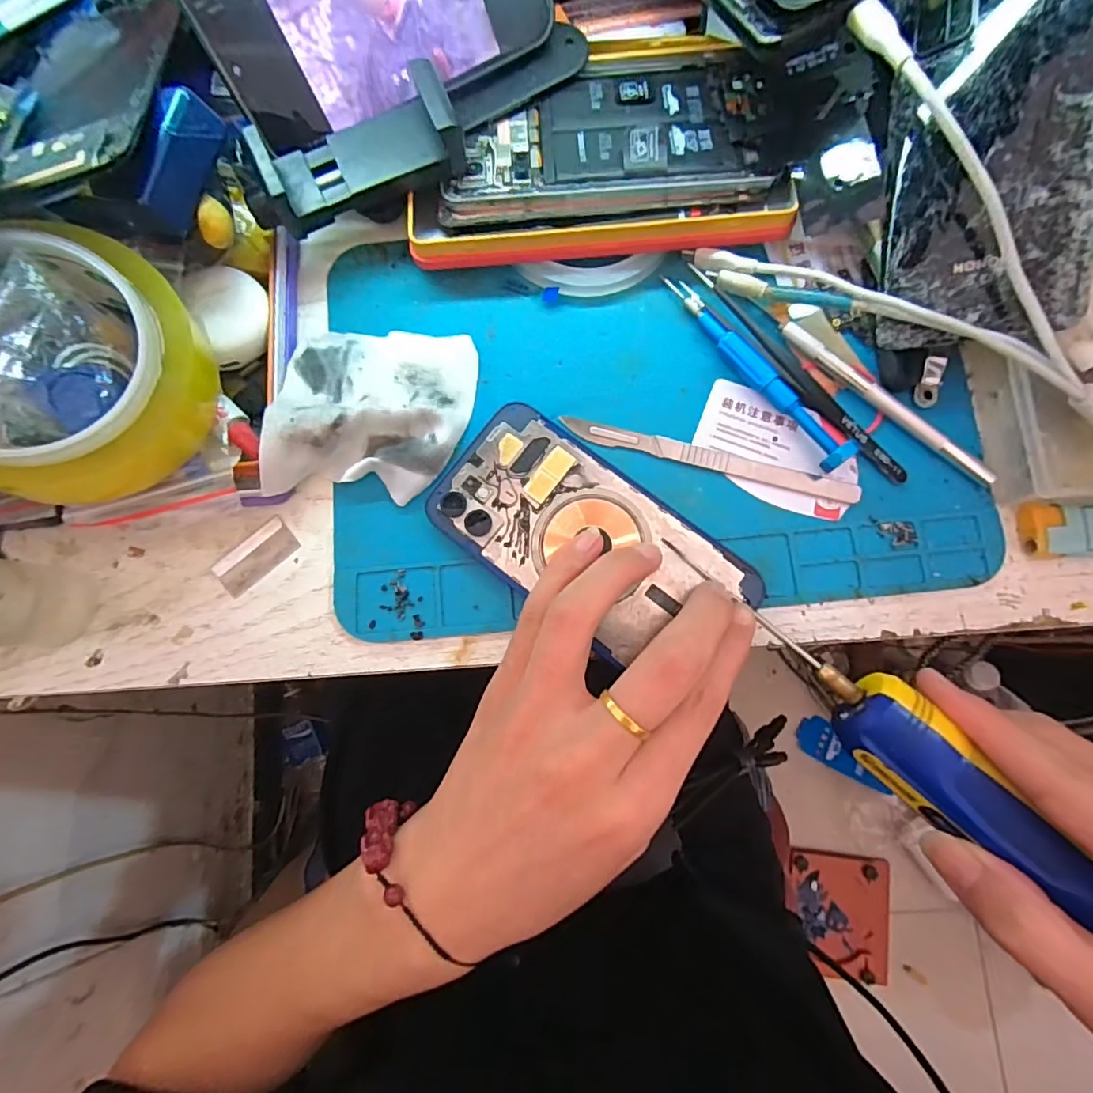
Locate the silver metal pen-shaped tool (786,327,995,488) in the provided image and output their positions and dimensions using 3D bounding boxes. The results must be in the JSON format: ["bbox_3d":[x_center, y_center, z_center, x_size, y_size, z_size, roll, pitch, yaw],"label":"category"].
[{"bbox_3d":[0.153,-0.065,0.243,0.110,0.011,0.007,40,90,1],"label":"silver metal pen-shaped tool"}]

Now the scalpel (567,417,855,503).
[{"bbox_3d":[0.074,-0.039,0.245,0.133,0.007,0.010,14,82,4],"label":"scalpel"}]

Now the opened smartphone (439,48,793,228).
[{"bbox_3d":[0.030,-0.193,0.249,0.157,0.011,0.073,-6,81,0],"label":"opened smartphone"}]

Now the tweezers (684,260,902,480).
[{"bbox_3d":[0.112,-0.077,0.243,0.011,0.004,0.132,-43,82,-5],"label":"tweezers"}]

